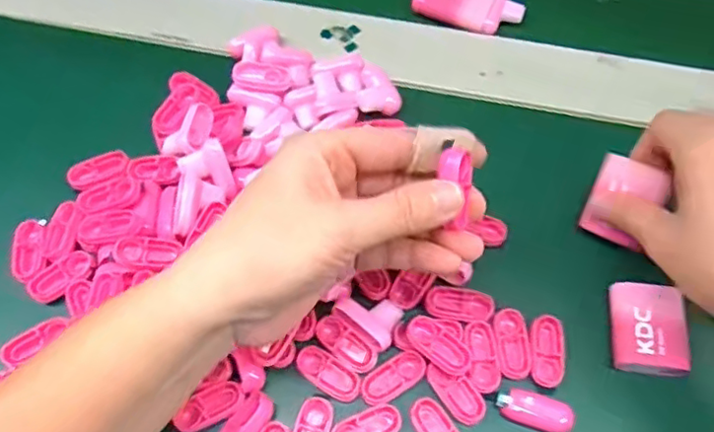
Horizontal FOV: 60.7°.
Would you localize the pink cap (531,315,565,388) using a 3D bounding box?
[{"bbox_3d":[0.094,0.066,0.301,0.015,0.006,0.033,4,63,3],"label":"pink cap"}]

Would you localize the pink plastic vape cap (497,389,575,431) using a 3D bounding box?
[{"bbox_3d":[0.084,0.092,0.287,0.035,0.005,0.016,18,65,10],"label":"pink plastic vape cap"}]

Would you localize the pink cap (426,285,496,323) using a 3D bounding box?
[{"bbox_3d":[0.053,0.045,0.311,0.034,0.004,0.017,9,64,5],"label":"pink cap"}]

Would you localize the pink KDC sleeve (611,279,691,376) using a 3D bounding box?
[{"bbox_3d":[0.145,0.055,0.301,0.035,0.009,0.045,7,63,4],"label":"pink KDC sleeve"}]

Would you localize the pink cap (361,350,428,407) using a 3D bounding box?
[{"bbox_3d":[0.017,0.079,0.296,0.034,0.005,0.017,-34,68,-15],"label":"pink cap"}]

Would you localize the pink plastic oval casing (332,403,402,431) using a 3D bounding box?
[{"bbox_3d":[0.004,0.100,0.287,0.034,0.008,0.015,-20,64,-9],"label":"pink plastic oval casing"}]

